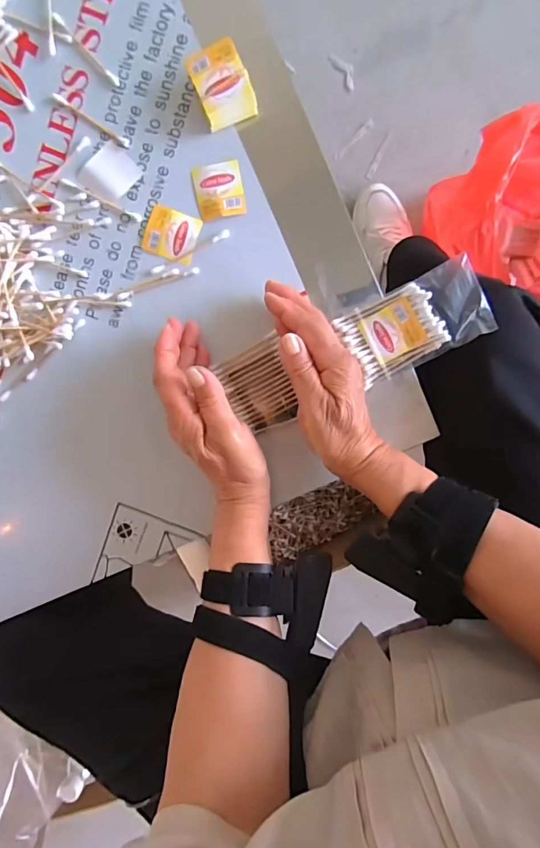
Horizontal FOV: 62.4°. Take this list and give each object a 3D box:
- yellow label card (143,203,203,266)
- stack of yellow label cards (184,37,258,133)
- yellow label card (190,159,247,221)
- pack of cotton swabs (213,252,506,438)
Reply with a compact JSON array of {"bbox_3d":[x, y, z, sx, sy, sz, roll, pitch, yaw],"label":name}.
[{"bbox_3d":[-0.084,-0.161,0.379,0.046,0.004,0.038,20,97,-1],"label":"yellow label card"},{"bbox_3d":[-0.037,-0.266,0.354,0.041,0.024,0.052,-23,96,4],"label":"stack of yellow label cards"},{"bbox_3d":[-0.042,-0.194,0.369,0.039,0.004,0.044,-11,96,3],"label":"yellow label card"},{"bbox_3d":[0.068,-0.065,0.377,0.218,0.019,0.077,-21,96,12],"label":"pack of cotton swabs"}]

